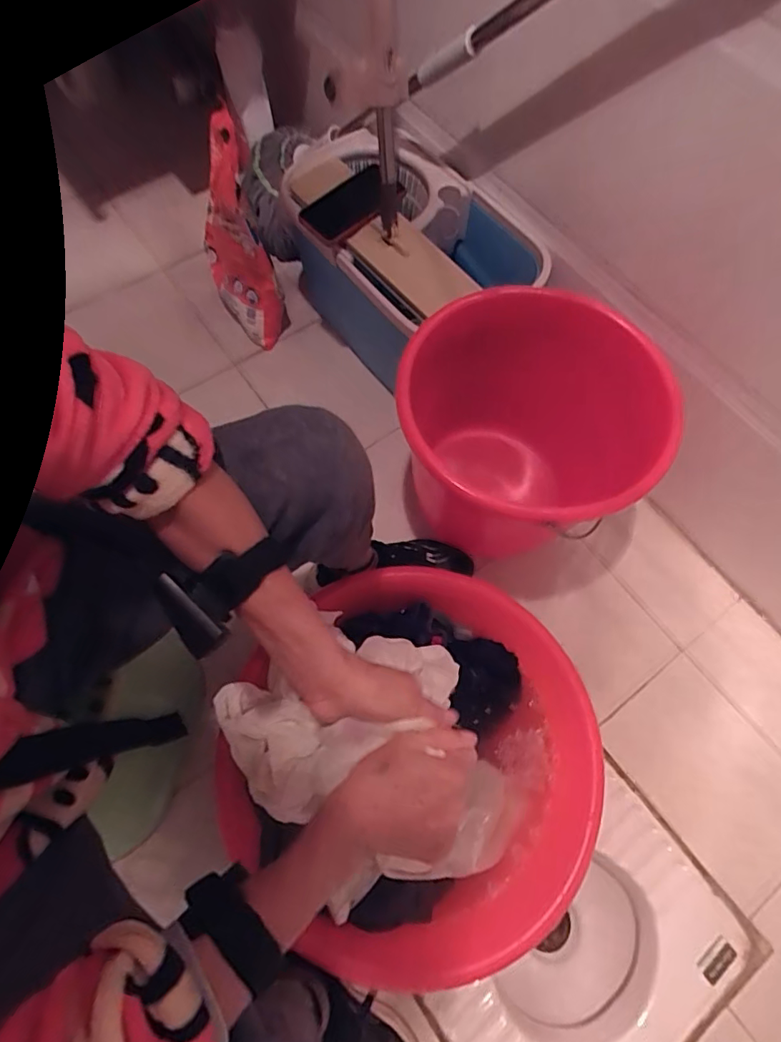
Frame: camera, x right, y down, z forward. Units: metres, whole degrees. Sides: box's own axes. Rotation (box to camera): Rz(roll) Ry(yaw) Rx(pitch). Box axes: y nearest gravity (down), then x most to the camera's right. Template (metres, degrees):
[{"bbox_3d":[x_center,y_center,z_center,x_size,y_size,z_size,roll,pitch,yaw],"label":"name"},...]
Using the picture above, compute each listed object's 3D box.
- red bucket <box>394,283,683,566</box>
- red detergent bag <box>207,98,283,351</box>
[{"bbox_3d":[0.190,-0.103,0.829,0.344,0.364,0.357,1,67,-2],"label":"red bucket"},{"bbox_3d":[-0.287,-0.512,0.968,0.101,0.298,0.235,-19,69,-10],"label":"red detergent bag"}]

